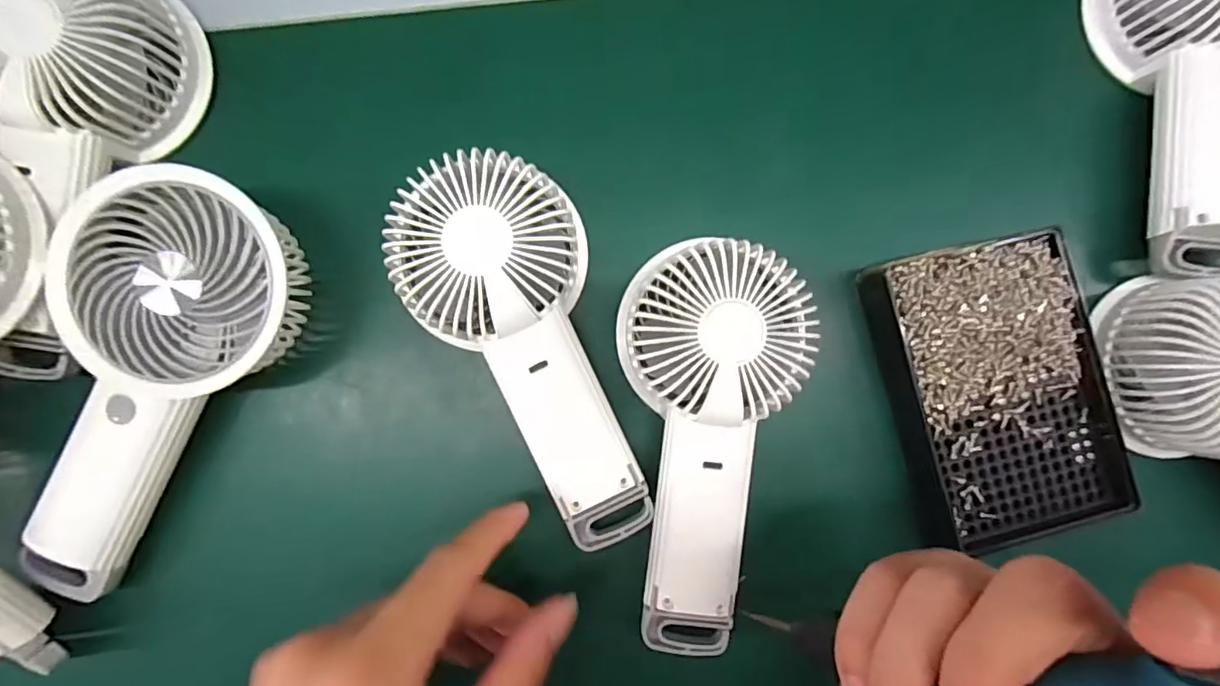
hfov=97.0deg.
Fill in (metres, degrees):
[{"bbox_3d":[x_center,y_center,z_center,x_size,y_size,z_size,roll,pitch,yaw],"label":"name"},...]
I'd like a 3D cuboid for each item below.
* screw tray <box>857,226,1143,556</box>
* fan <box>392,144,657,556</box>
[{"bbox_3d":[0.183,0.023,0.257,0.093,0.024,0.139,-14,95,-3],"label":"screw tray"},{"bbox_3d":[-0.035,0.007,0.242,0.075,0.038,0.174,-19,95,-3],"label":"fan"}]

